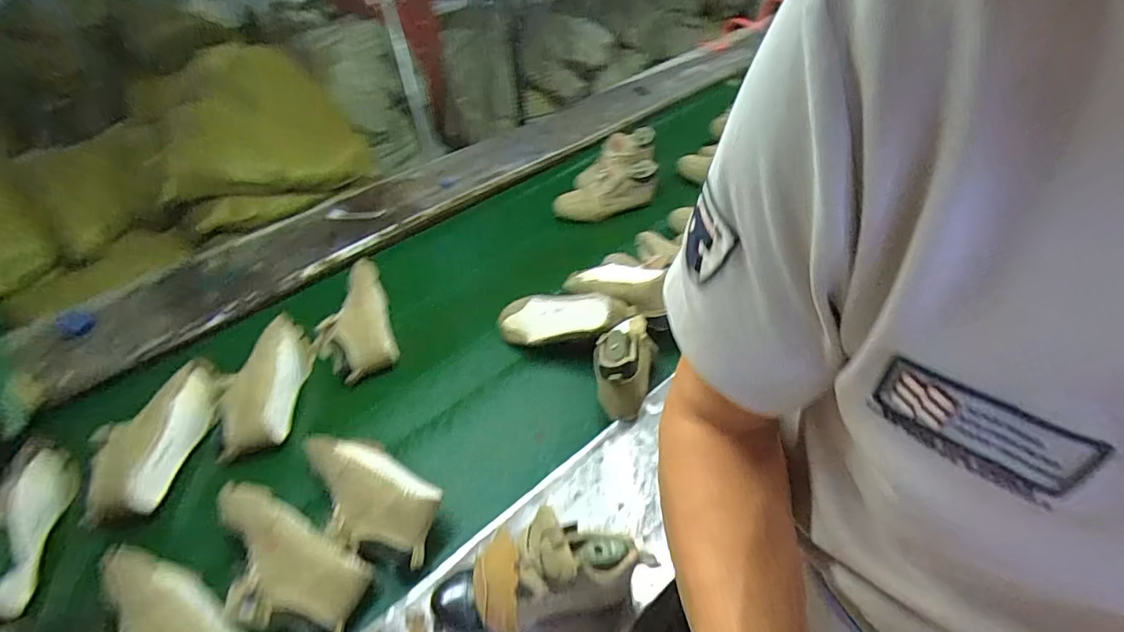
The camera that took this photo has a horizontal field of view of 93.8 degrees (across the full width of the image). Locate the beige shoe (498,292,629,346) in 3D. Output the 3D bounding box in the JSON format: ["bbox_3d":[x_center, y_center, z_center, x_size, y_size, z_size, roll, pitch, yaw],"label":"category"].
[{"bbox_3d":[-0.010,0.014,1.040,0.266,0.101,0.081,-7,41,25],"label":"beige shoe"}]

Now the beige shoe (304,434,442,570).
[{"bbox_3d":[-0.309,0.271,0.822,0.292,0.081,0.140,32,54,30],"label":"beige shoe"}]

